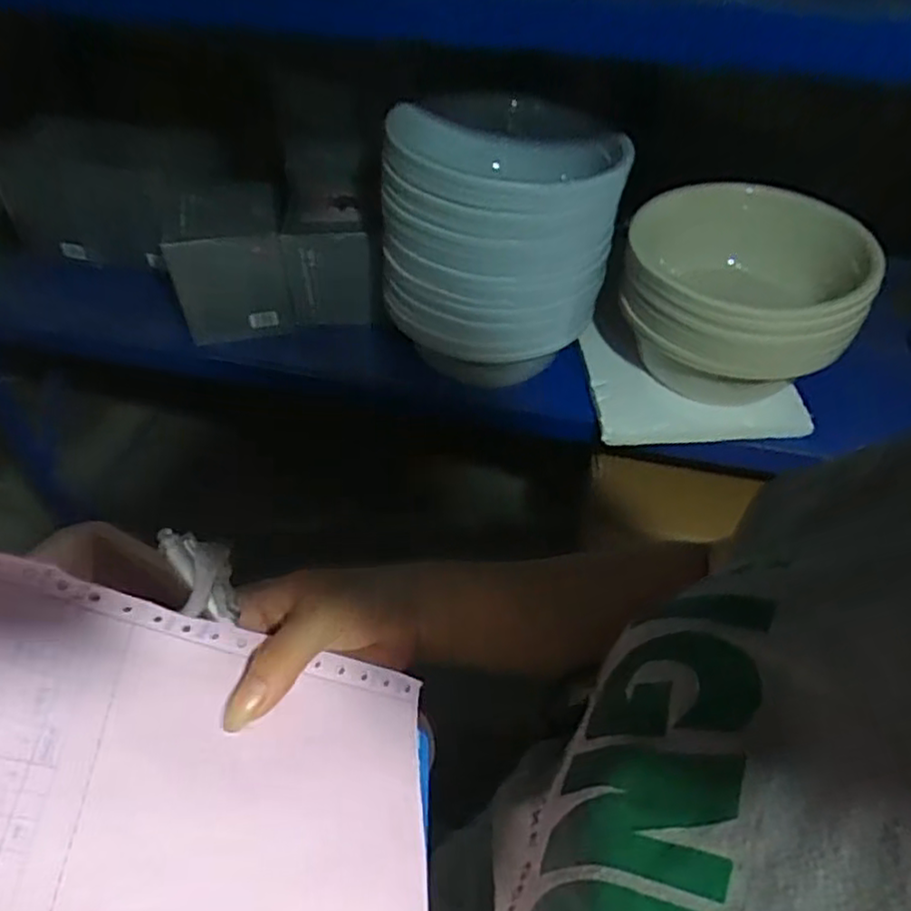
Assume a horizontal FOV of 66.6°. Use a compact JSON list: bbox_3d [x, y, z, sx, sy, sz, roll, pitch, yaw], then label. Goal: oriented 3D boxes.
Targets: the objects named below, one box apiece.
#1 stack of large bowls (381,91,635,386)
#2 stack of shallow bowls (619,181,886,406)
[{"bbox_3d":[0.056,-0.305,0.992,0.304,0.291,0.250,-3,47,-5],"label":"stack of large bowls"},{"bbox_3d":[0.390,-0.219,0.992,0.309,0.223,0.268,22,50,18],"label":"stack of shallow bowls"}]

